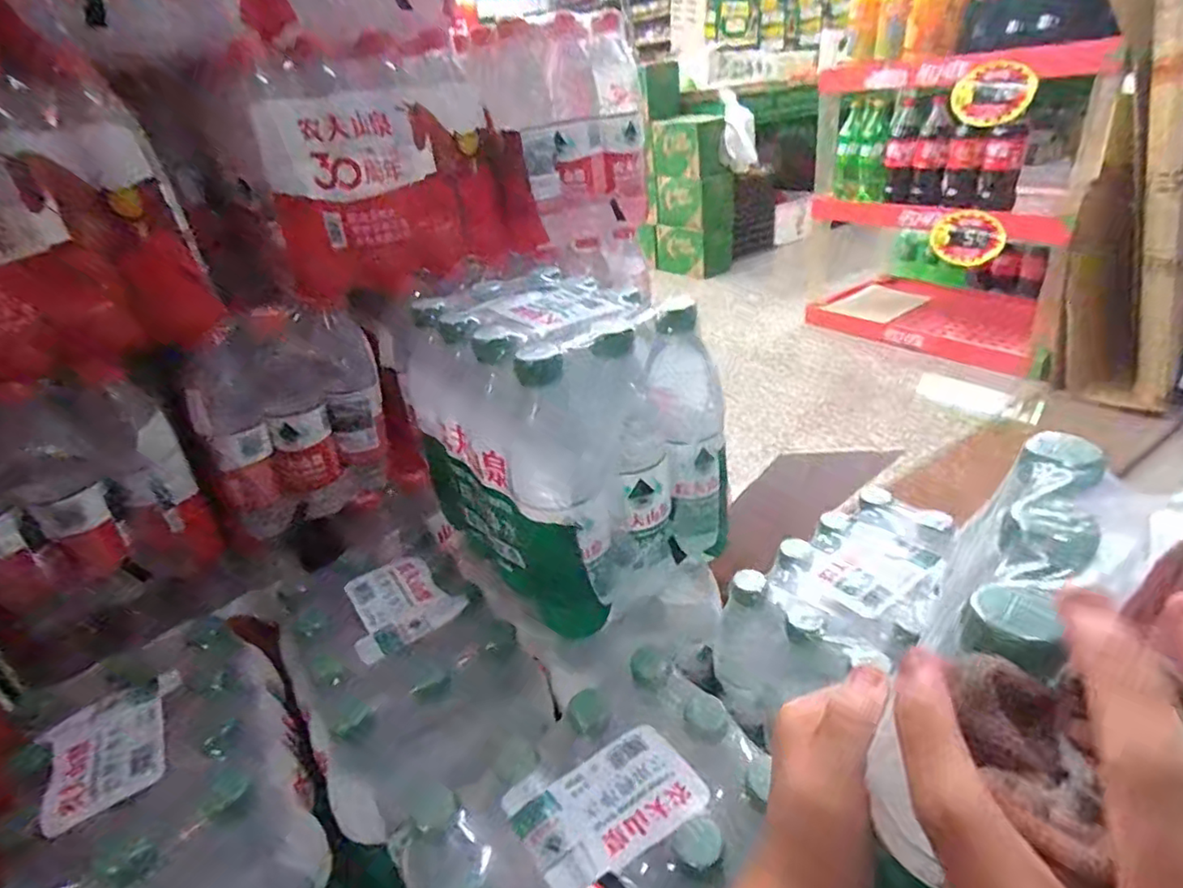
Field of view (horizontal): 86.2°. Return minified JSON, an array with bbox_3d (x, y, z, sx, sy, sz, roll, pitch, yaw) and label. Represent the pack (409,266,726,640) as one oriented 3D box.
[{"bbox_3d":[-0.037,-0.019,0.558,0.170,0.209,0.256,-24,34,-27],"label":"pack"}]

